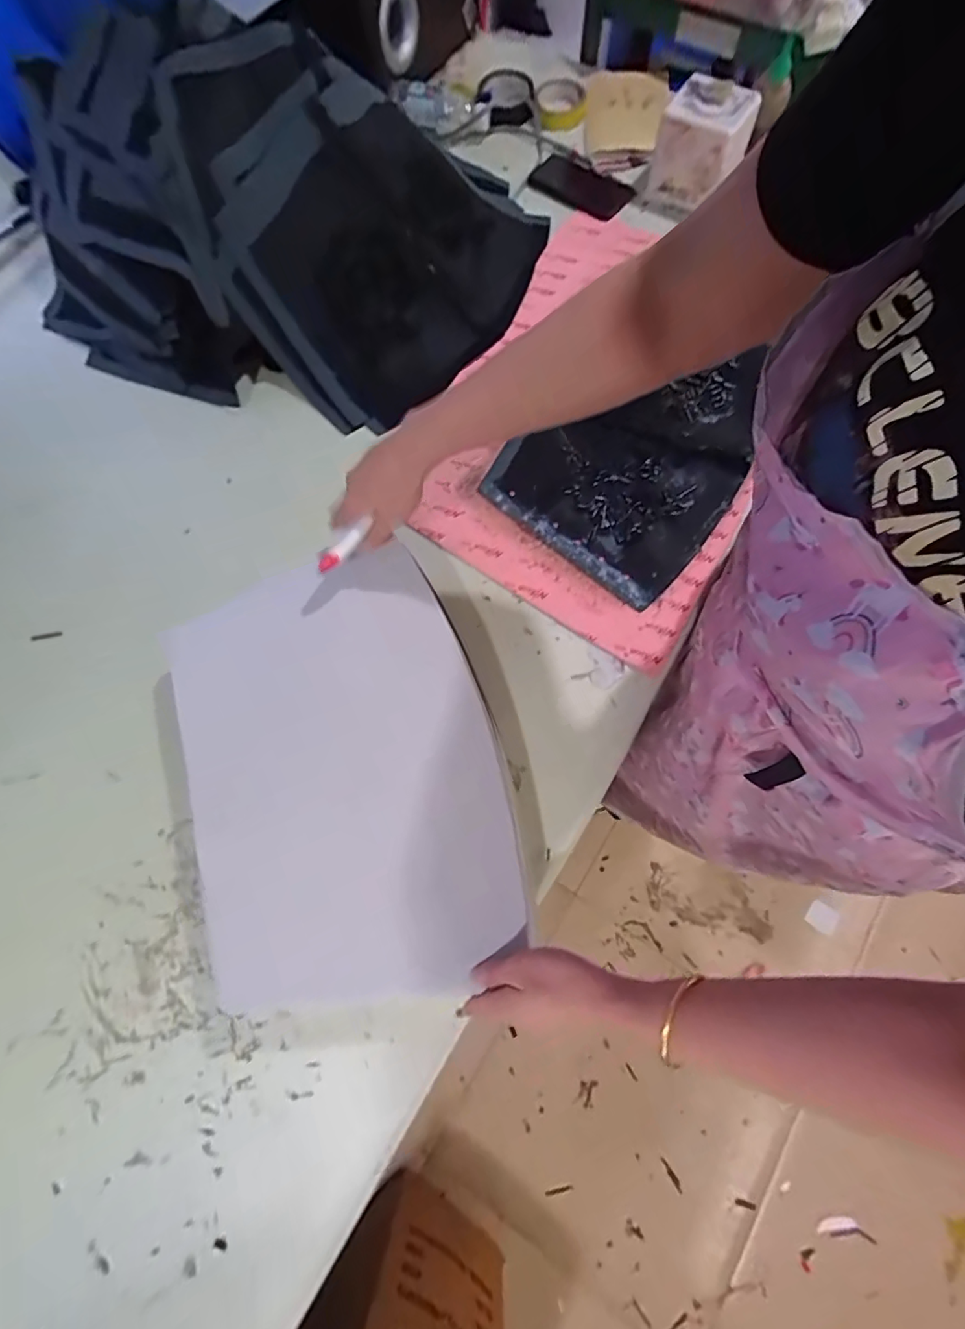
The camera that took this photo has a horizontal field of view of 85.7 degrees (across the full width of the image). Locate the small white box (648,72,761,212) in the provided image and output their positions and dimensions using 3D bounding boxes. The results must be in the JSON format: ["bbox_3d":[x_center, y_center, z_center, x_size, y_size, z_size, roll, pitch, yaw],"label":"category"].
[{"bbox_3d":[0.332,-0.786,0.795,0.118,0.119,0.089,35,77,11],"label":"small white box"}]

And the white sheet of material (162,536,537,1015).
[{"bbox_3d":[-0.138,0.100,0.539,0.293,0.089,0.411,-16,74,-4],"label":"white sheet of material"}]

